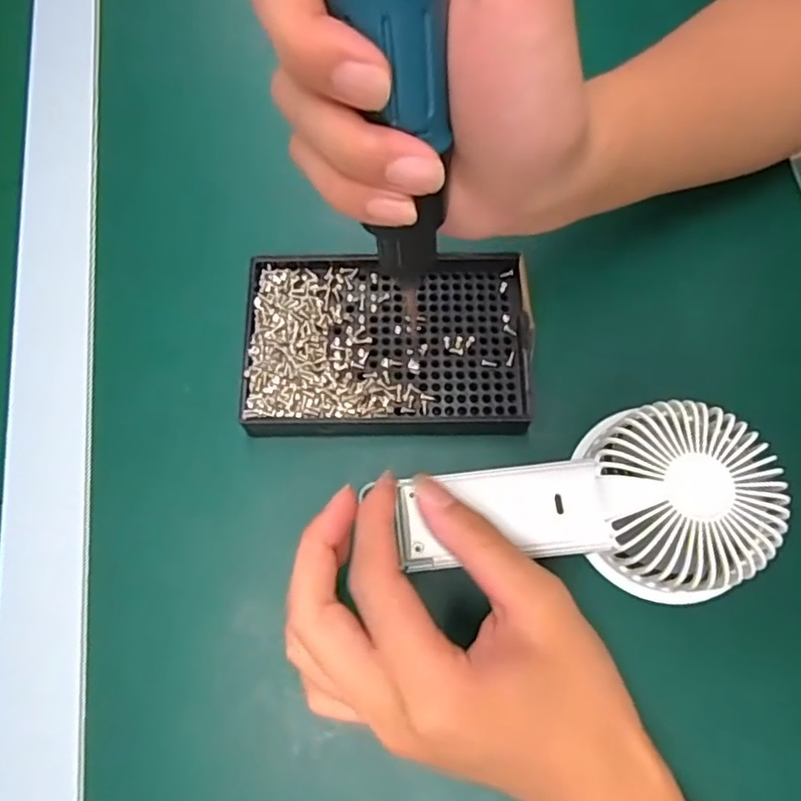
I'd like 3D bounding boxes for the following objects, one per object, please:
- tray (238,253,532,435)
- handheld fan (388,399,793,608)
[{"bbox_3d":[-0.006,-0.030,0.300,0.136,0.018,0.094,-2,72,-1],"label":"tray"},{"bbox_3d":[0.080,0.044,0.264,0.156,0.032,0.081,-2,72,-1],"label":"handheld fan"}]

